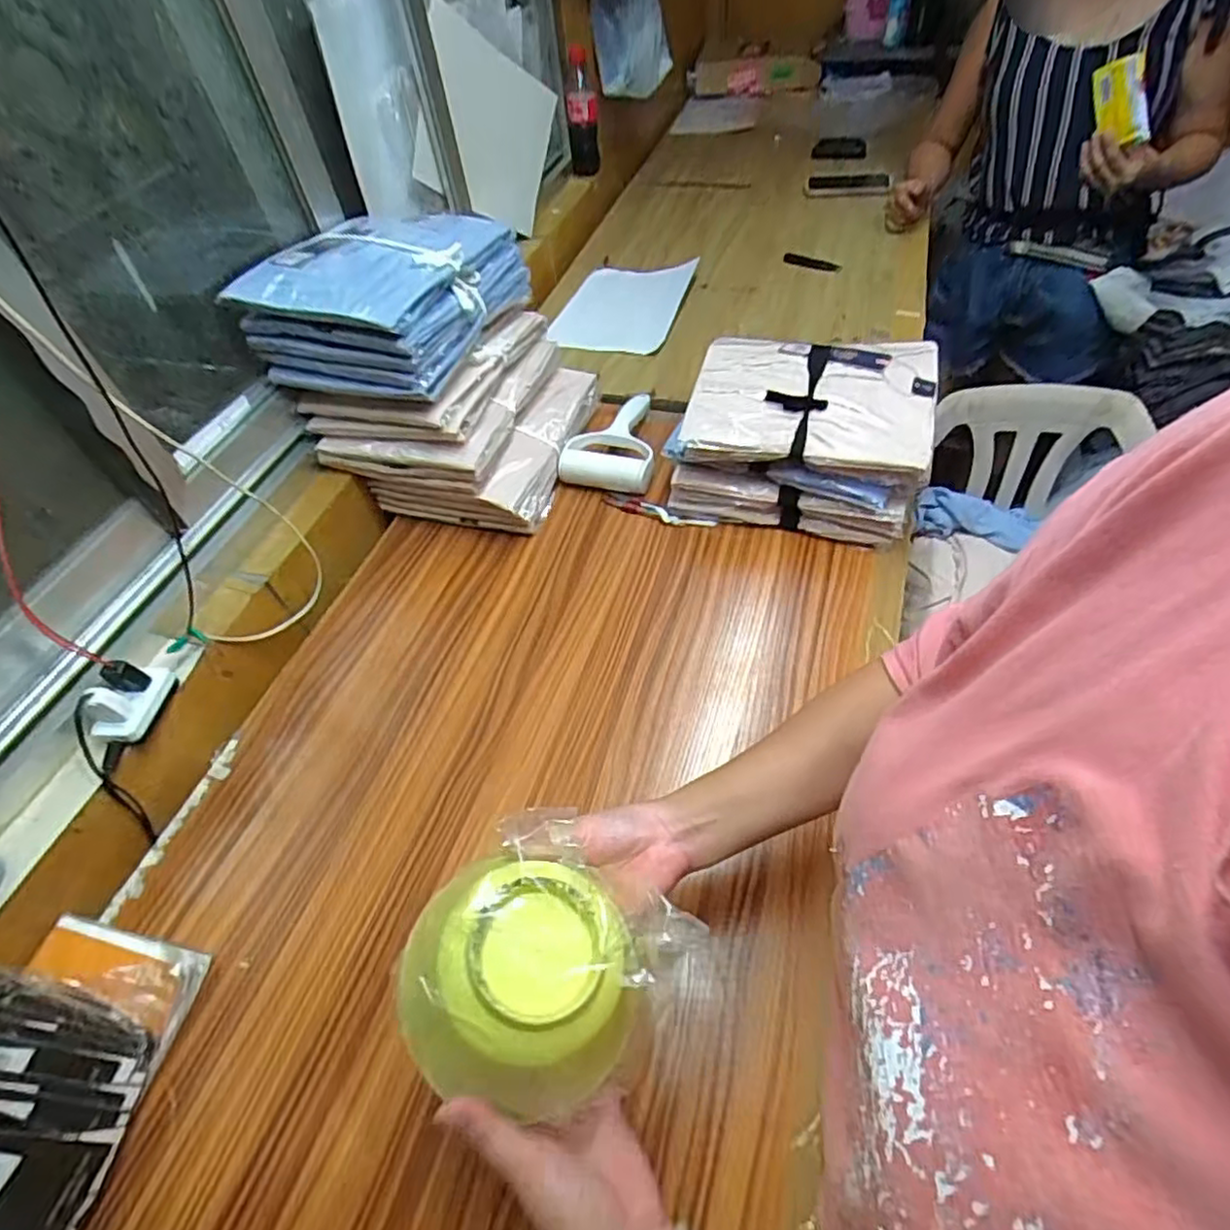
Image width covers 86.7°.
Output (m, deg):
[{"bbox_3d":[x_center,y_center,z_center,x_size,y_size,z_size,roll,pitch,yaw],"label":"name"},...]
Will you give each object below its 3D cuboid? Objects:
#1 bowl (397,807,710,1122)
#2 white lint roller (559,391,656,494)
[{"bbox_3d":[-0.045,0.184,0.349,0.142,0.052,0.135,-2,52,2],"label":"bowl"},{"bbox_3d":[-0.003,-0.231,0.852,0.118,0.040,0.176,1,53,8],"label":"white lint roller"}]

